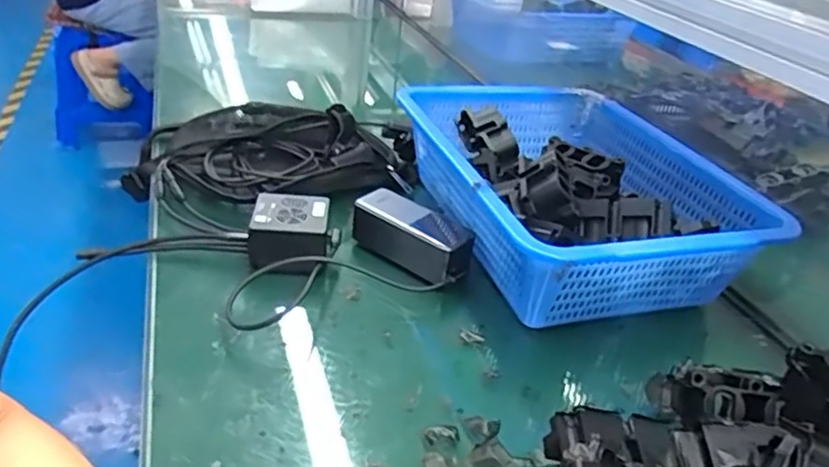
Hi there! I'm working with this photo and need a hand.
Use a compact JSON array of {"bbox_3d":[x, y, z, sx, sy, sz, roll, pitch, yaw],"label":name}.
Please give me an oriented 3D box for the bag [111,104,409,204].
[{"bbox_3d":[-0.182,-0.101,0.813,0.363,0.075,0.207,7,32,0],"label":"bag"}]

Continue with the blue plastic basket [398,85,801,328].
[{"bbox_3d":[0.171,-0.062,0.727,0.311,0.103,0.419,-4,33,-18],"label":"blue plastic basket"}]

